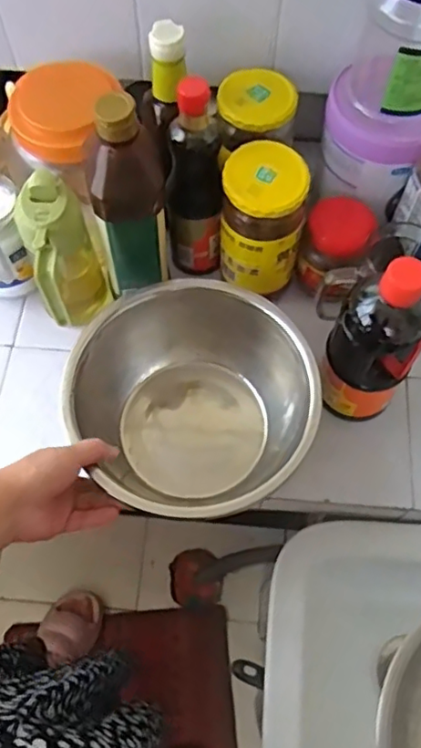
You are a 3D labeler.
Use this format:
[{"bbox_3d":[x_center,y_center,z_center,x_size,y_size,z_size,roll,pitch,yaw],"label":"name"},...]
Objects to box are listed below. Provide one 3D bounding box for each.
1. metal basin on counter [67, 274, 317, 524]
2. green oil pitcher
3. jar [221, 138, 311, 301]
[{"bbox_3d":[-0.015,0.032,0.605,0.232,0.128,0.214,0,65,-1],"label":"metal basin on counter"},{"bbox_3d":[-0.153,-0.114,0.628,0.077,0.186,0.083,-15,66,-8],"label":"green oil pitcher"},{"bbox_3d":[0.055,-0.159,0.632,0.082,0.144,0.078,0,65,-1],"label":"jar"}]

